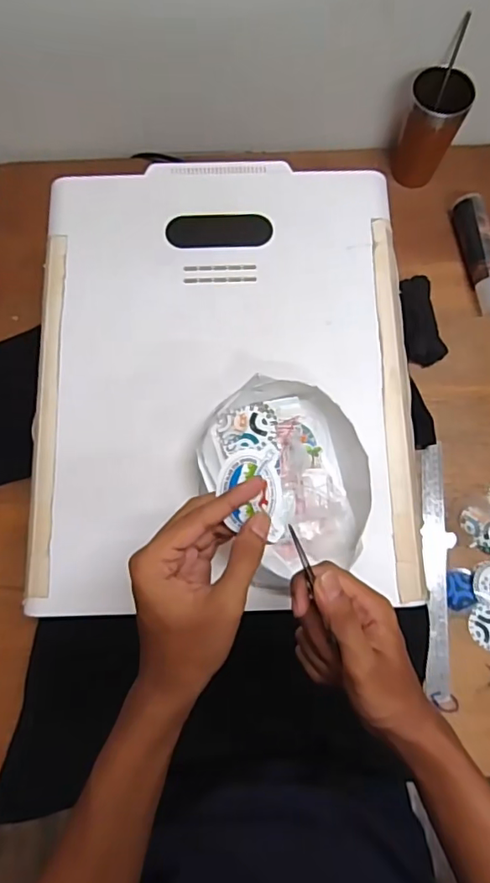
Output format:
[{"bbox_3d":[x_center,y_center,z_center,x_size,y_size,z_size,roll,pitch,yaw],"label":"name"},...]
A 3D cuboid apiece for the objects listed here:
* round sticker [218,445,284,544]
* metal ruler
[{"bbox_3d":[0.004,0.037,0.371,0.043,0.006,0.062,-4,89,-7],"label":"round sticker"},{"bbox_3d":[0.246,0.164,0.699,0.032,0.006,0.323,2,75,2],"label":"metal ruler"}]

